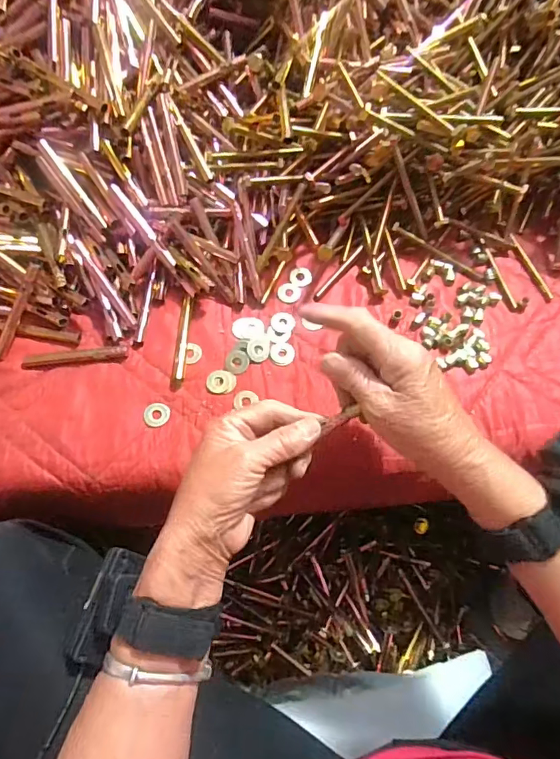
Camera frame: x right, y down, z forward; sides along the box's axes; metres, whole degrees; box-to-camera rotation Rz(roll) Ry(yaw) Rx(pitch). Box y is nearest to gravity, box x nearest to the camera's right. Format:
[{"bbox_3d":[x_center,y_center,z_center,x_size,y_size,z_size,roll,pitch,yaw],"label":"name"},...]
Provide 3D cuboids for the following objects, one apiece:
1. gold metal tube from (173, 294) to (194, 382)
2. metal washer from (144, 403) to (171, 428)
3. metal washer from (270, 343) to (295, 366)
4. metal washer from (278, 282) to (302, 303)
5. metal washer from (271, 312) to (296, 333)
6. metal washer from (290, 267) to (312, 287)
[{"bbox_3d":[-0.087,-0.039,0.436,0.011,0.012,0.086,2,68,-2],"label":"gold metal tube"},{"bbox_3d":[-0.106,0.030,0.414,0.021,0.004,0.020,1,68,-2],"label":"metal washer"},{"bbox_3d":[0.002,-0.024,0.440,0.022,0.004,0.023,6,68,0],"label":"metal washer"},{"bbox_3d":[0.009,-0.084,0.464,0.021,0.004,0.020,1,68,-2],"label":"metal washer"},{"bbox_3d":[0.003,-0.054,0.453,0.023,0.004,0.023,1,68,-2],"label":"metal washer"},{"bbox_3d":[0.021,-0.101,0.475,0.020,0.004,0.022,7,68,0],"label":"metal washer"}]

